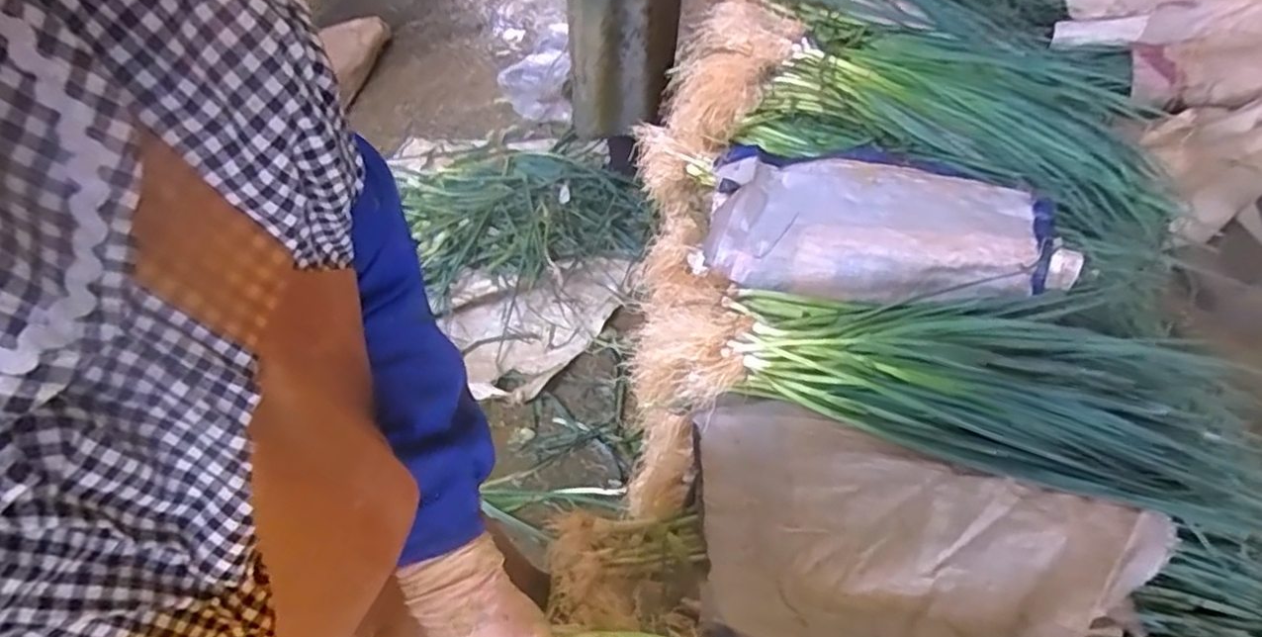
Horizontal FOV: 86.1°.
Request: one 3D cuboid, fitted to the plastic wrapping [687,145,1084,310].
[{"bbox_3d":[0.411,-0.139,1.103,0.571,0.091,0.265,13,53,11],"label":"plastic wrapping"}]

